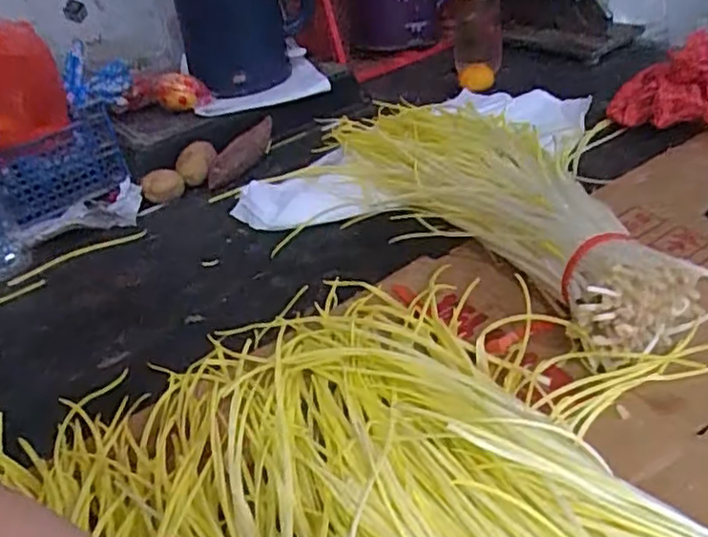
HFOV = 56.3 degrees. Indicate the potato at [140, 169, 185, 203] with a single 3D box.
[{"bbox_3d":[-0.243,-0.105,0.845,0.052,0.032,0.034,-24,38,-20],"label":"potato"}]

